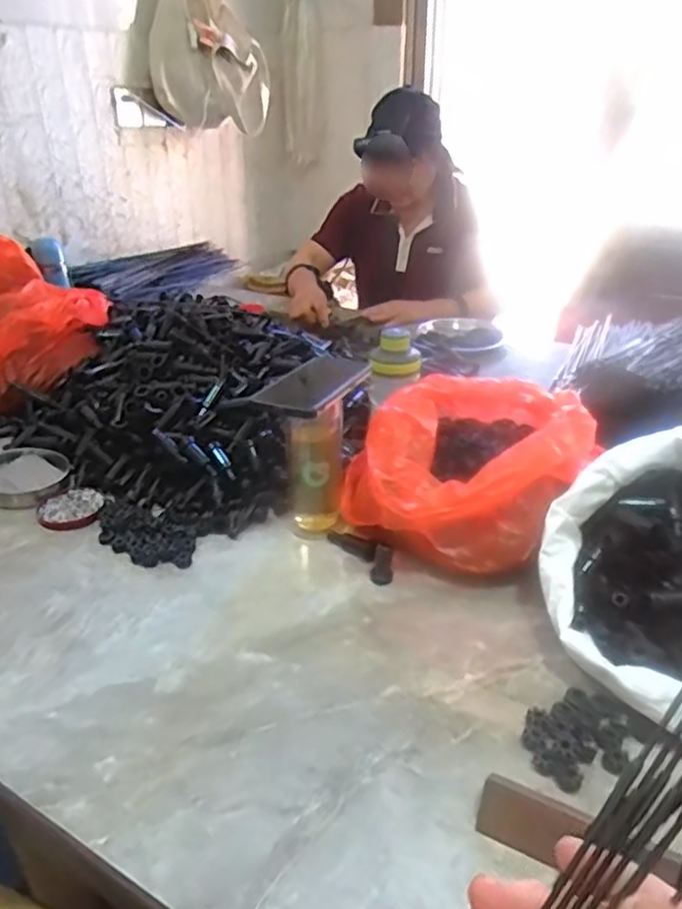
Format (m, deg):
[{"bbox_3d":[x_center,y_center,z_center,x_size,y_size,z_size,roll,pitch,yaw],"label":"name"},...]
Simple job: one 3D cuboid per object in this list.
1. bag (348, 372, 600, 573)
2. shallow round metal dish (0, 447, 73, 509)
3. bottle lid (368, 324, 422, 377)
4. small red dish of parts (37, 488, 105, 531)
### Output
[{"bbox_3d":[0.136,0.002,0.795,0.251,0.149,0.265,1,29,3],"label":"bag"},{"bbox_3d":[-0.434,0.027,0.918,0.118,0.025,0.129,-1,29,1],"label":"shallow round metal dish"},{"bbox_3d":[0.071,-0.128,0.888,0.066,0.058,0.056,3,29,8],"label":"bottle lid"},{"bbox_3d":[-0.341,0.070,0.852,0.078,0.010,0.076,-12,31,-19],"label":"small red dish of parts"}]

